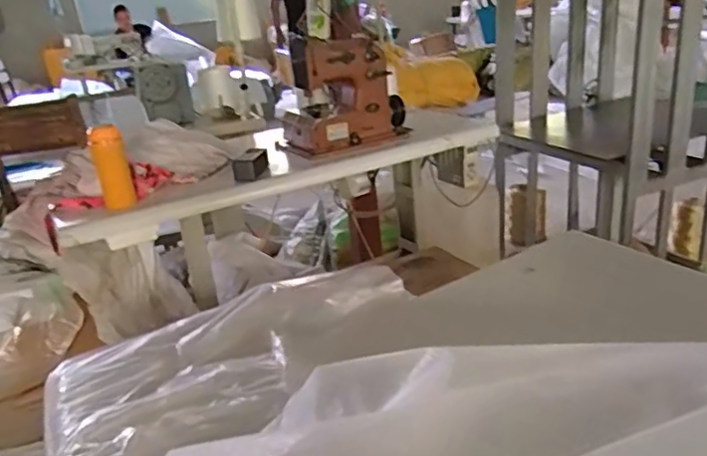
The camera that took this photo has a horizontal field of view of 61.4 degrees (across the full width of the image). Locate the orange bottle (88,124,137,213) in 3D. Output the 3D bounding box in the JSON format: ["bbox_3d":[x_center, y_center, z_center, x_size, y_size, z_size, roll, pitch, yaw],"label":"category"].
[{"bbox_3d":[-0.491,-0.126,1.206,0.069,0.156,0.051,-13,23,-15],"label":"orange bottle"}]

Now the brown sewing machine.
[{"bbox_3d":[-0.019,-0.339,1.506,0.325,0.256,0.153,-10,23,-8],"label":"brown sewing machine"}]

